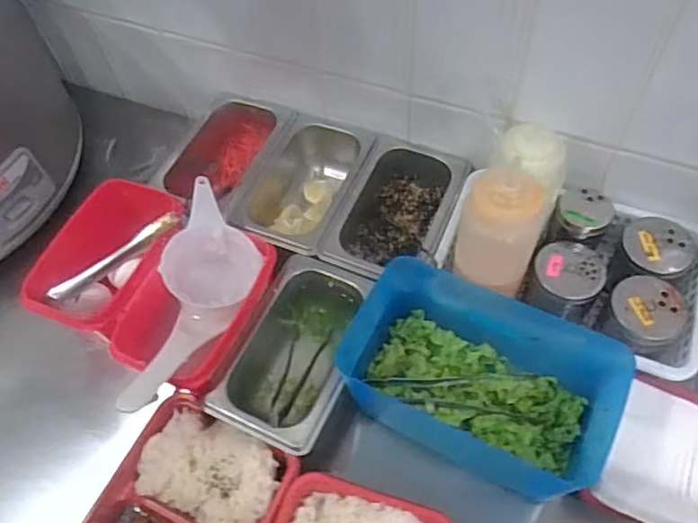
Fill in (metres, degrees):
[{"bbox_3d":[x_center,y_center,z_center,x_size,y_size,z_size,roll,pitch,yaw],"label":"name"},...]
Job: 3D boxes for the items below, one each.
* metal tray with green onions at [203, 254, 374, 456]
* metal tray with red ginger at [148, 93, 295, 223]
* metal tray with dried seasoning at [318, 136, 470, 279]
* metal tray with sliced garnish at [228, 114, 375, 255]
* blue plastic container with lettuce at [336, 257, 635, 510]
[{"bbox_3d":[-0.052,0.090,0.572,0.109,0.077,0.178,12,59,11],"label":"metal tray with green onions"},{"bbox_3d":[-0.138,-0.110,0.691,0.106,0.069,0.167,18,60,15],"label":"metal tray with red ginger"},{"bbox_3d":[0.053,-0.046,0.640,0.109,0.066,0.168,19,60,15],"label":"metal tray with dried seasoning"},{"bbox_3d":[-0.046,-0.076,0.666,0.101,0.058,0.175,18,60,15],"label":"metal tray with sliced garnish"},{"bbox_3d":[0.114,0.099,0.523,0.211,0.097,0.132,25,62,19],"label":"blue plastic container with lettuce"}]

